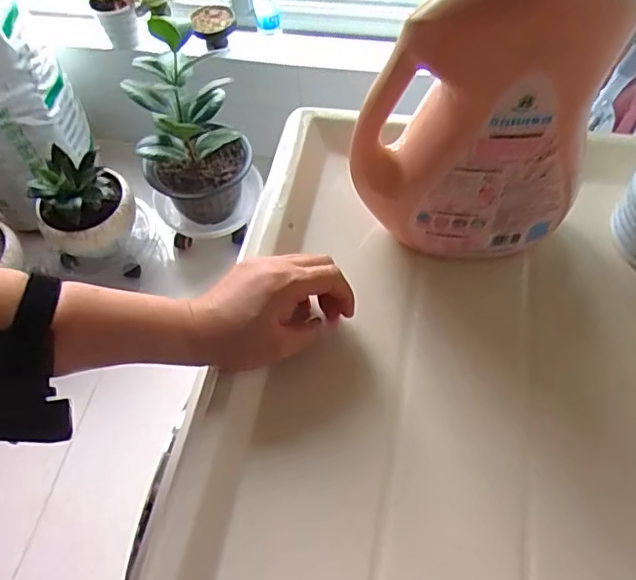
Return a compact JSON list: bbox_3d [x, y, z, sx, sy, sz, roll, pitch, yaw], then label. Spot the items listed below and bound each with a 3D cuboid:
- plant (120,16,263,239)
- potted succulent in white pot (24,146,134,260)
[{"bbox_3d":[-0.327,-0.400,1.452,0.263,0.518,0.308,-20,59,-10],"label":"plant"},{"bbox_3d":[-0.592,-0.210,1.485,0.230,0.236,0.224,-34,62,-17],"label":"potted succulent in white pot"}]

